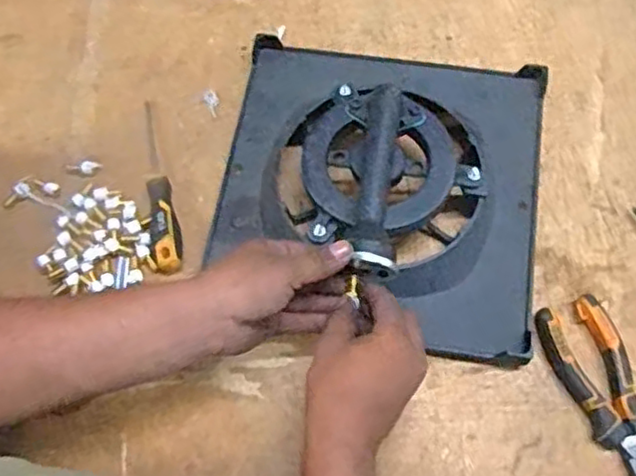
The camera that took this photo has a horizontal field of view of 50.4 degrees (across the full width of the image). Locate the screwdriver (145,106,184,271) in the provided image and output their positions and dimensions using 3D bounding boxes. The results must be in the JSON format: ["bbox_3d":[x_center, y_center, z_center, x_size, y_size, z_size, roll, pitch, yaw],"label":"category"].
[{"bbox_3d":[-0.162,-0.053,0.662,0.030,0.032,0.199,-17,69,-4],"label":"screwdriver"}]

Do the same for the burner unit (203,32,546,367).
[{"bbox_3d":[0.057,-0.063,0.614,0.296,0.097,0.293,9,69,6],"label":"burner unit"}]

